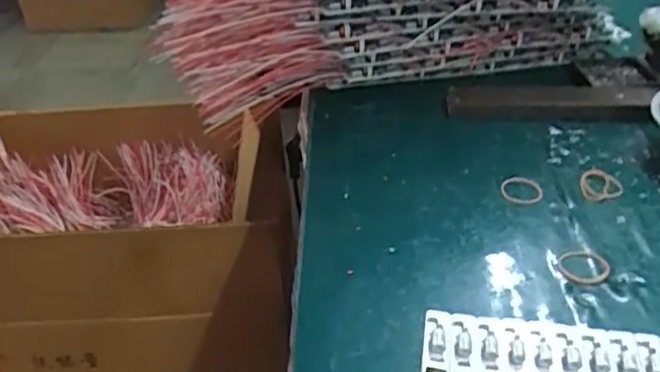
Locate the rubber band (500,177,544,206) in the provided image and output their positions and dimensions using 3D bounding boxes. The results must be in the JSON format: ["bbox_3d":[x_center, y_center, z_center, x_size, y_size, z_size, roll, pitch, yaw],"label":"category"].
[{"bbox_3d":[0.144,0.003,0.491,0.030,0.006,0.032,4,37,10],"label":"rubber band"}]

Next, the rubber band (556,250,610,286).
[{"bbox_3d":[0.162,0.053,0.419,0.032,0.007,0.032,6,37,13],"label":"rubber band"}]

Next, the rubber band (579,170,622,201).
[{"bbox_3d":[0.204,-0.001,0.491,0.030,0.004,0.039,13,39,21],"label":"rubber band"}]

